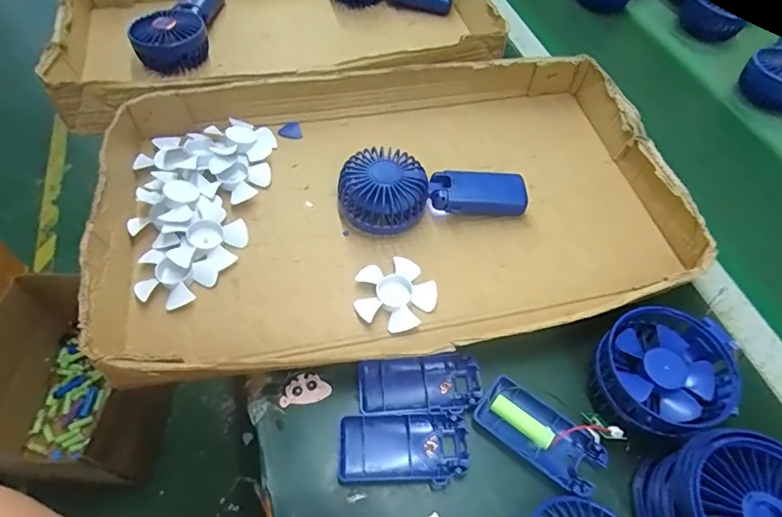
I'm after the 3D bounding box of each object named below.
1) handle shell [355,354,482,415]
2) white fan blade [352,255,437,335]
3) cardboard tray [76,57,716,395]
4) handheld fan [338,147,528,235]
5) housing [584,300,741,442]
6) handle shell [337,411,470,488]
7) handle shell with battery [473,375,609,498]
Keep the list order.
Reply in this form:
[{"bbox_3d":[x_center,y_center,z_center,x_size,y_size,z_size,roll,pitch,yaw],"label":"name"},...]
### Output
[{"bbox_3d":[0.022,0.100,0.367,0.095,0.012,0.046,-3,57,-3],"label":"handle shell"},{"bbox_3d":[0.002,0.031,0.416,0.070,0.010,0.067,1,57,-1],"label":"white fan blade"},{"bbox_3d":[0.003,-0.061,0.449,0.521,0.055,0.315,-6,57,-5],"label":"cardboard tray"},{"bbox_3d":[0.039,-0.075,0.464,0.177,0.045,0.083,-9,57,-7],"label":"handheld fan"},{"bbox_3d":[0.204,0.089,0.358,0.095,0.052,0.089,15,58,8],"label":"housing"},{"bbox_3d":[0.009,0.139,0.343,0.093,0.015,0.046,0,57,-1],"label":"handle shell"},{"bbox_3d":[0.111,0.131,0.350,0.092,0.014,0.043,35,63,20],"label":"handle shell with battery"}]

